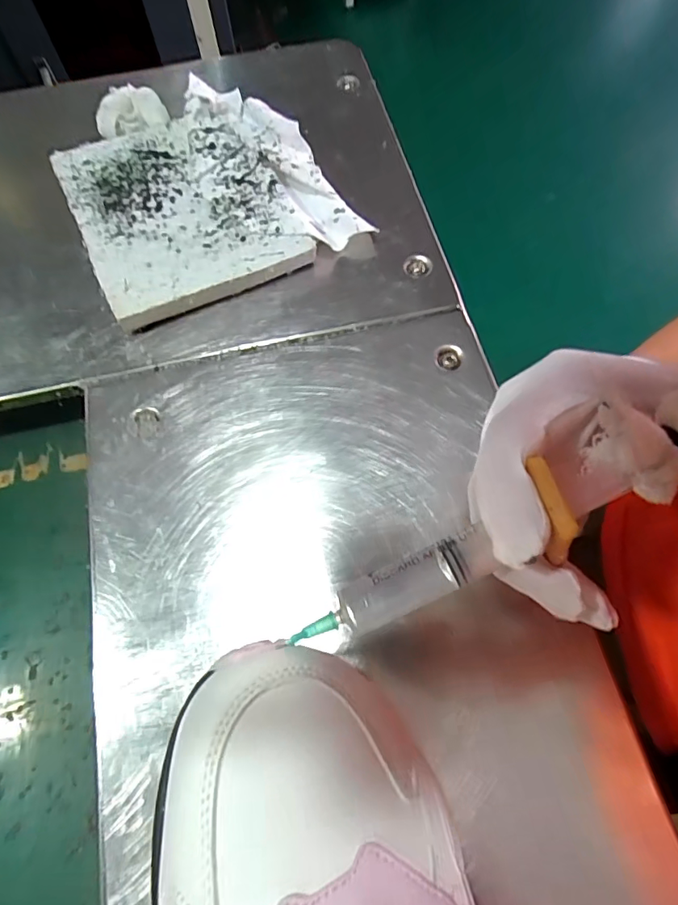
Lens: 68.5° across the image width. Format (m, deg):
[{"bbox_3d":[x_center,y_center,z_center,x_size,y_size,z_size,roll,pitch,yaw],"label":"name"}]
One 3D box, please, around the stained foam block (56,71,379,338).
[{"bbox_3d":[-0.099,-0.186,0.338,0.161,0.024,0.192,-27,71,-8],"label":"stained foam block"}]

